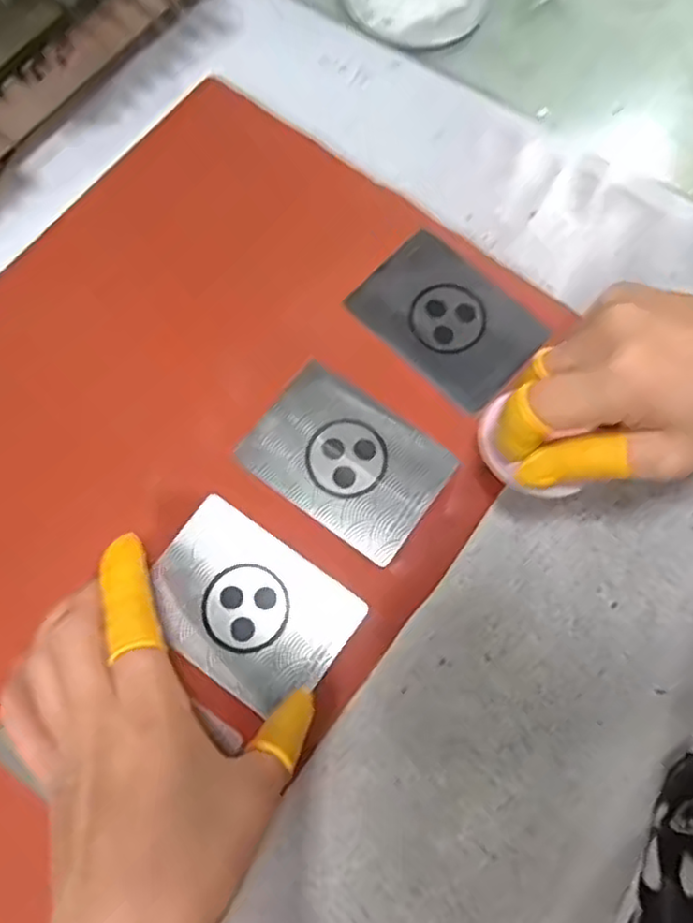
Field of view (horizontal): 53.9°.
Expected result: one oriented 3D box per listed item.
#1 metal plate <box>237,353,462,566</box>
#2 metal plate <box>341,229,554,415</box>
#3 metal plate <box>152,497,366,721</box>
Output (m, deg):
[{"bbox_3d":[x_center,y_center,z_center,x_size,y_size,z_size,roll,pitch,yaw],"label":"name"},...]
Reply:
[{"bbox_3d":[0.000,-0.001,0.316,0.087,0.004,0.061,36,75,10],"label":"metal plate"},{"bbox_3d":[0.050,-0.071,0.337,0.060,0.004,0.085,-44,80,-10],"label":"metal plate"},{"bbox_3d":[-0.043,0.063,0.296,0.087,0.004,0.062,35,78,9],"label":"metal plate"}]

